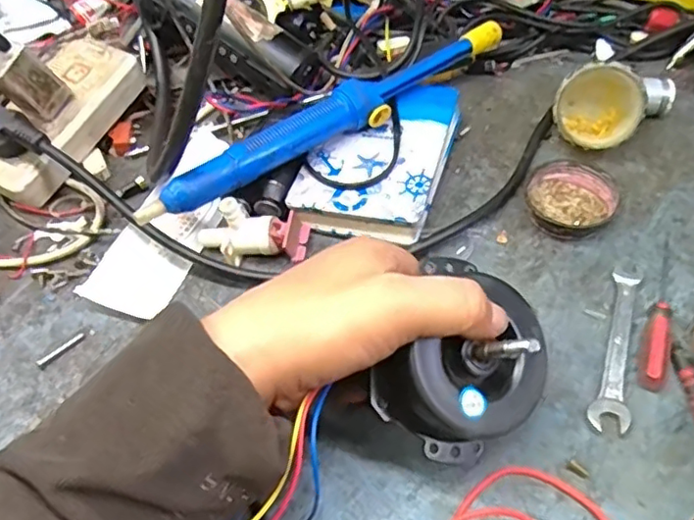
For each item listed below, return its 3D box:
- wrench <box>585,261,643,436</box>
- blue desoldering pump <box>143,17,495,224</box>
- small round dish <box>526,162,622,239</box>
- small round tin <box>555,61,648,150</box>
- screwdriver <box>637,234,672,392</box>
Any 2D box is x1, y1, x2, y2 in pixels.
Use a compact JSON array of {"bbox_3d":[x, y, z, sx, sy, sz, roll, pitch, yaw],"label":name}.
[{"bbox_3d":[0.160,0.050,0.361,0.022,0.008,0.113,12,54,15],"label":"wrench"},{"bbox_3d":[-0.003,-0.105,0.445,0.317,0.036,0.035,-36,57,-21],"label":"blue desoldering pump"},{"bbox_3d":[0.156,-0.041,0.425,0.058,0.017,0.063,-3,52,4],"label":"small round dish"},{"bbox_3d":[0.186,-0.114,0.443,0.060,0.058,0.027,30,39,11],"label":"small round tin"},{"bbox_3d":[0.194,0.026,0.371,0.016,0.014,0.116,16,55,18],"label":"screwdriver"}]

